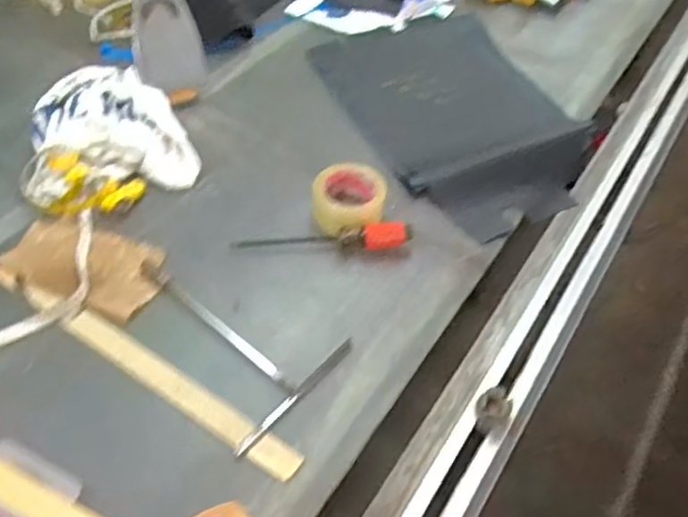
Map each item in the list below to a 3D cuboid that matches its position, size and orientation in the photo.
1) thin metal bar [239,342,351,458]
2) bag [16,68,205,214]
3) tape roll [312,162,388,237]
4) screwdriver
[{"bbox_3d":[-0.055,0.159,0.751,0.016,0.008,0.196,34,55,23],"label":"thin metal bar"},{"bbox_3d":[-0.359,-0.181,0.957,0.240,0.074,0.222,-17,52,-18],"label":"bag"},{"bbox_3d":[0.011,-0.086,0.928,0.107,0.042,0.111,2,49,-2],"label":"tape roll"},{"bbox_3d":[-0.028,-0.028,0.881,0.241,0.033,0.036,-4,49,-8],"label":"screwdriver"}]

